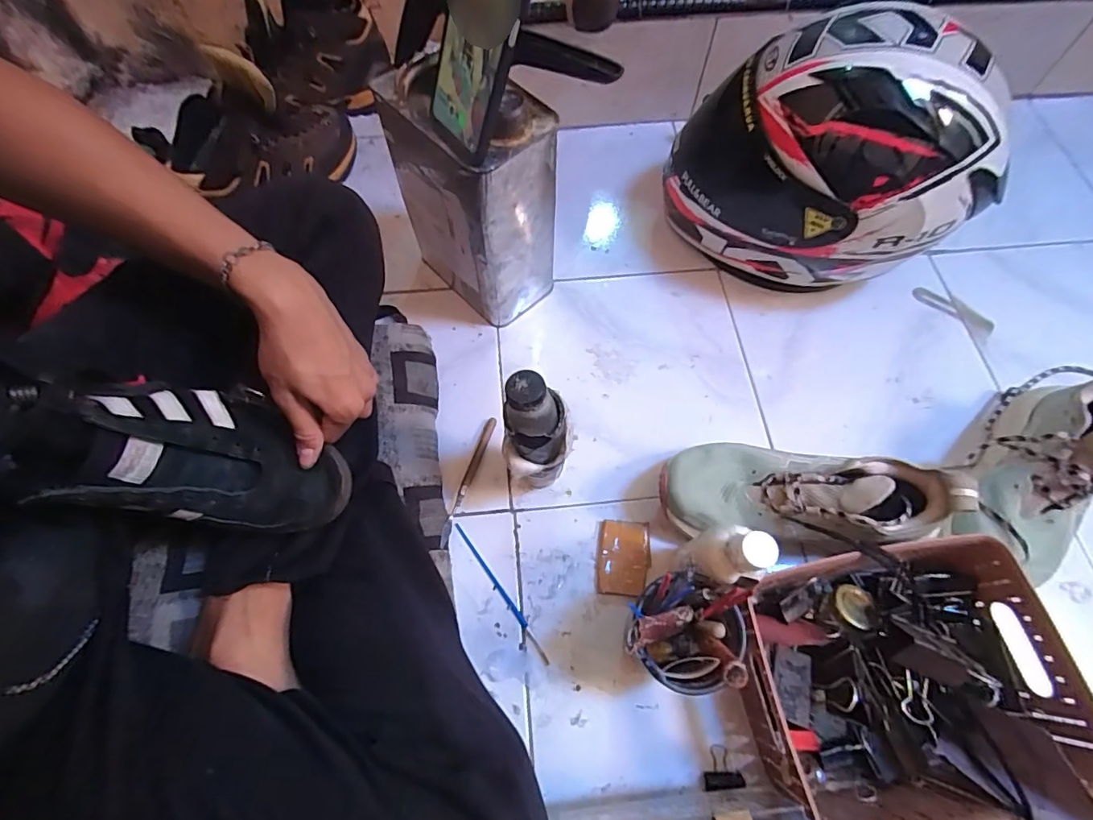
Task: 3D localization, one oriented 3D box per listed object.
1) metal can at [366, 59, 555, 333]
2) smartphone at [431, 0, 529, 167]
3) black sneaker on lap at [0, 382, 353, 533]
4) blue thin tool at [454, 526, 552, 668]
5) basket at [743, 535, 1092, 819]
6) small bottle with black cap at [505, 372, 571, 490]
[{"bbox_3d":[-0.077,-0.227,0.553,0.157,0.252,0.103,41,71,17],"label":"metal can"},{"bbox_3d":[-0.053,-0.281,0.370,0.086,0.167,0.016,44,47,18],"label":"smartphone"},{"bbox_3d":[-0.275,0.032,0.363,0.079,0.233,0.100,-27,59,35],"label":"black sneaker on lap"},{"bbox_3d":[-0.046,0.183,0.503,0.007,0.006,0.161,-34,70,-16],"label":"blue thin tool"},{"bbox_3d":[0.292,0.231,0.426,0.251,0.102,0.199,-7,65,-4],"label":"basket"},{"bbox_3d":[-0.012,0.030,0.465,0.065,0.198,0.056,-17,67,-8],"label":"small bottle with black cap"}]

